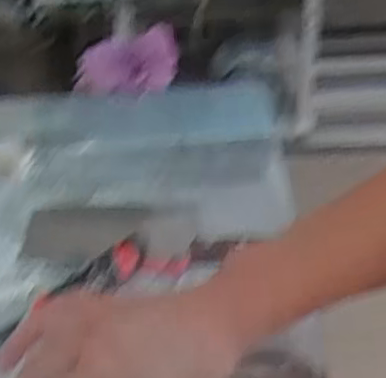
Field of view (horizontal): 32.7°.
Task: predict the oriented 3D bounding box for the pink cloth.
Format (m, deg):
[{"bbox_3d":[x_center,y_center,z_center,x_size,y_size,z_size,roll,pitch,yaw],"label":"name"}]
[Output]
[{"bbox_3d":[-0.089,-0.166,0.860,0.136,0.093,0.034,-3,49,1],"label":"pink cloth"}]

